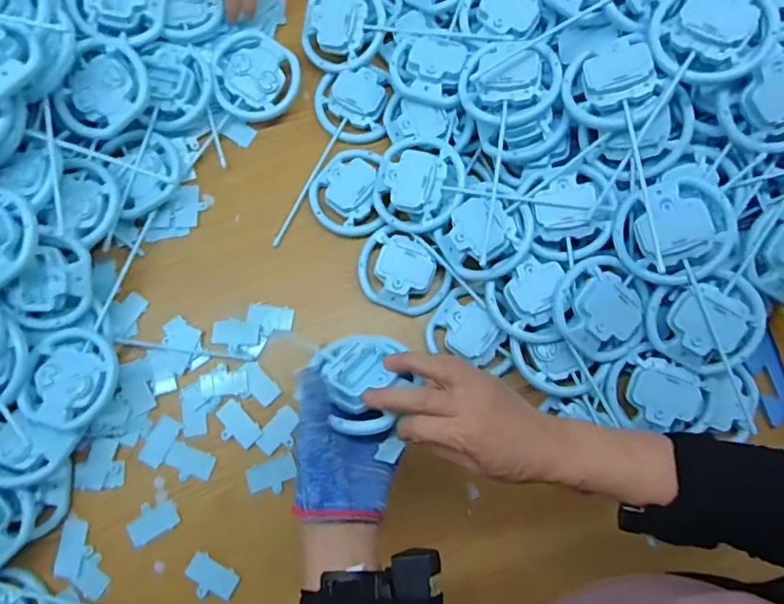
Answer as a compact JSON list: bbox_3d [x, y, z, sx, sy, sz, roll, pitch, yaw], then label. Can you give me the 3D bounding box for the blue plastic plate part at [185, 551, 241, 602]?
[{"bbox_3d":[-0.183,0.280,0.548,0.052,0.005,0.034,30,81,6],"label":"blue plastic plate part"}]

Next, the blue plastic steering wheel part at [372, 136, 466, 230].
[{"bbox_3d":[0.029,-0.131,0.589,0.100,0.041,0.098,6,79,1],"label":"blue plastic steering wheel part"}]

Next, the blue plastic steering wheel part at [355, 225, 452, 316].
[{"bbox_3d":[0.007,-0.034,0.592,0.085,0.026,0.107,-43,82,-7],"label":"blue plastic steering wheel part"}]

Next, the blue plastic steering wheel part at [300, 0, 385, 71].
[{"bbox_3d":[-0.060,-0.328,0.636,0.102,0.025,0.102,1,94,15],"label":"blue plastic steering wheel part"}]

